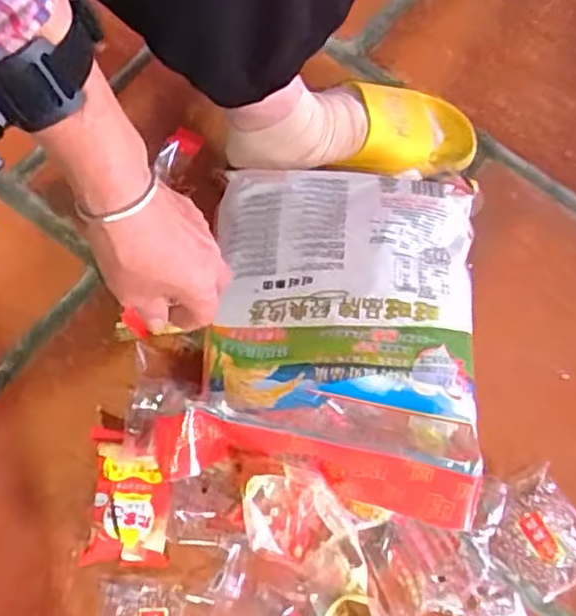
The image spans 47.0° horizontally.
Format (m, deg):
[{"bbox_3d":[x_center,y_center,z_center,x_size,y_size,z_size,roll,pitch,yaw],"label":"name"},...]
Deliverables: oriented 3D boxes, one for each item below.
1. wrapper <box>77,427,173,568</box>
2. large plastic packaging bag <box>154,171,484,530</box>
[{"bbox_3d":[-0.129,0.154,0.541,0.063,0.036,0.104,2,71,-2],"label":"wrapper"},{"bbox_3d":[0.042,0.016,0.561,0.233,0.103,0.279,9,71,1],"label":"large plastic packaging bag"}]

